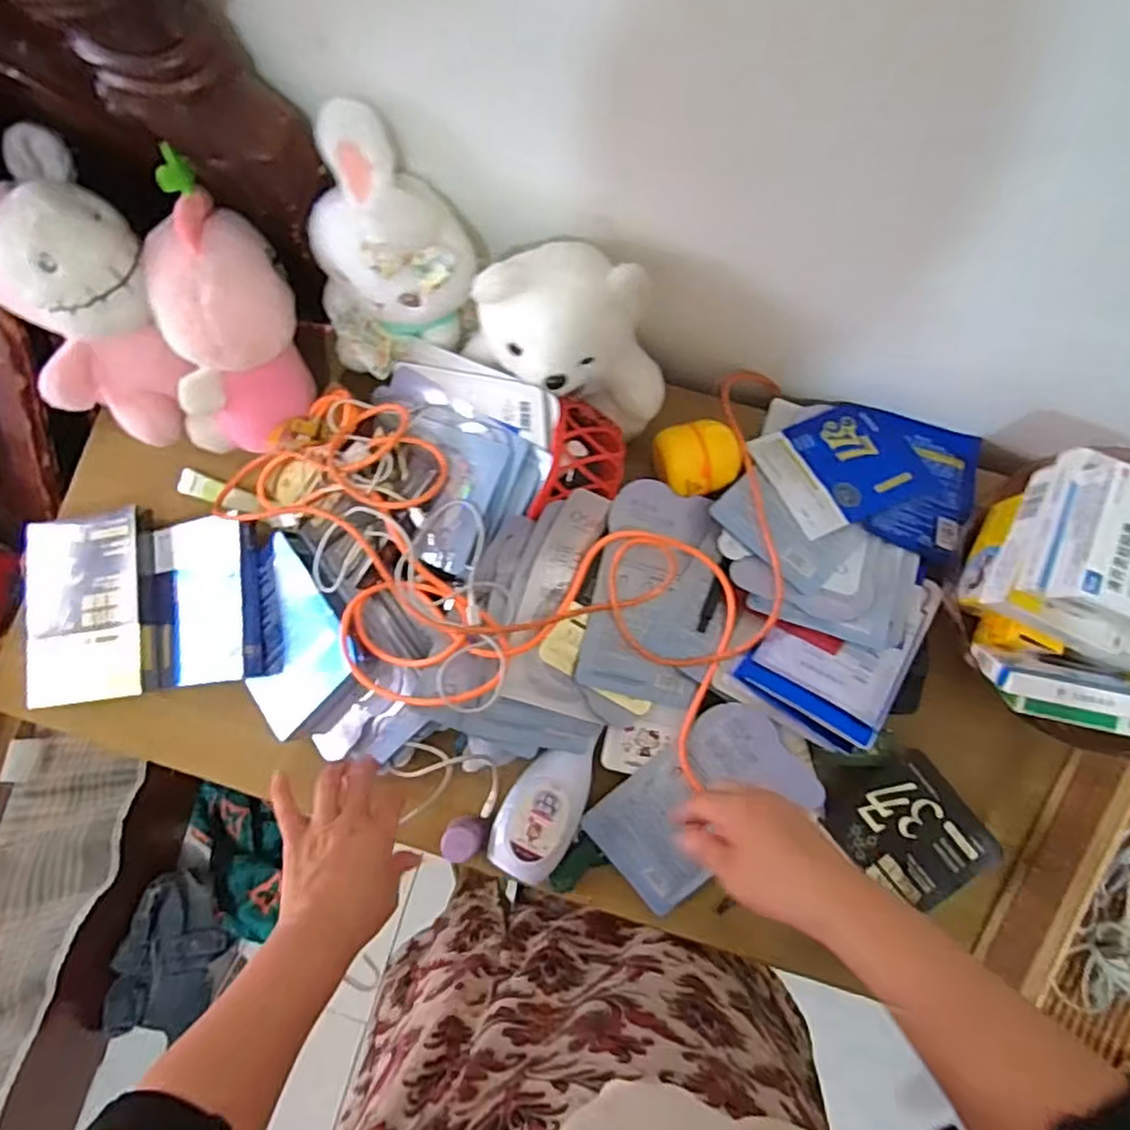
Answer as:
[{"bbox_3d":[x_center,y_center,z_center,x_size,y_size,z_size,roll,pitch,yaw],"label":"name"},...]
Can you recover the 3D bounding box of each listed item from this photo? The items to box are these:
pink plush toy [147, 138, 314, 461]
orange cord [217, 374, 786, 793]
[{"bbox_3d":[-0.285,-0.205,0.589,0.096,0.244,0.100,13,46,4],"label":"pink plush toy"},{"bbox_3d":[-0.061,-0.006,0.615,0.508,0.087,0.326,-4,80,1],"label":"orange cord"}]

